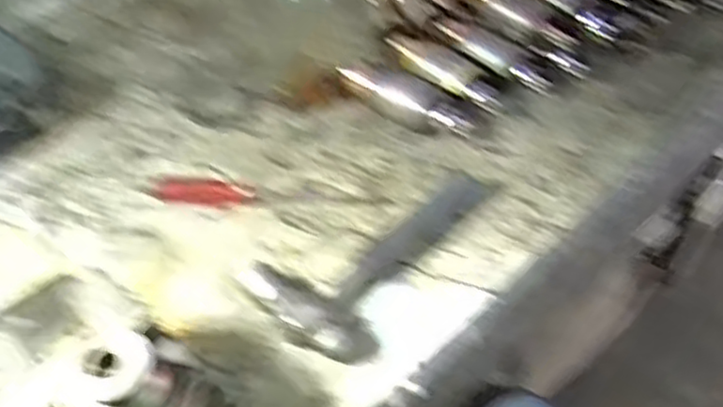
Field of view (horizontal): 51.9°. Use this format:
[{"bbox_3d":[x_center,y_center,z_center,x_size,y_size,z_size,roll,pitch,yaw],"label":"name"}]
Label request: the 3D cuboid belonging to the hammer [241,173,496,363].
[{"bbox_3d":[0.026,0.032,0.667,0.114,0.027,0.260,32,51,24],"label":"hammer"}]

